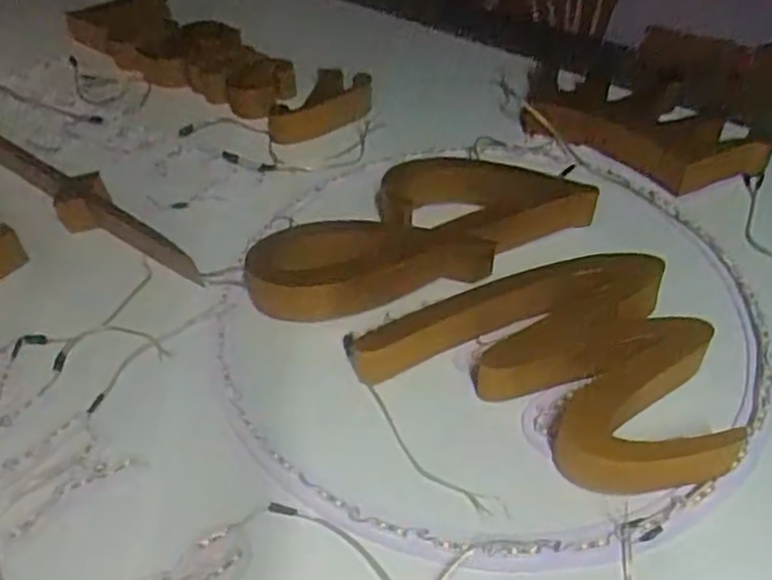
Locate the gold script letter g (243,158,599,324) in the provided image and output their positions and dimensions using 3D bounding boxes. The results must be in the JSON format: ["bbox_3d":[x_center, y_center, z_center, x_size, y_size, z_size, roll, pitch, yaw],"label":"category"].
[{"bbox_3d":[0.029,-0.057,0.738,0.342,0.048,0.156,-24,49,-23],"label":"gold script letter g"}]

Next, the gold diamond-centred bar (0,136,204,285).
[{"bbox_3d":[-0.409,-0.145,0.839,0.576,0.036,0.055,30,52,28],"label":"gold diamond-centred bar"}]

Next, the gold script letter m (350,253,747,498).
[{"bbox_3d":[0.125,0.071,0.596,0.274,0.043,0.214,-10,45,-9],"label":"gold script letter m"}]

